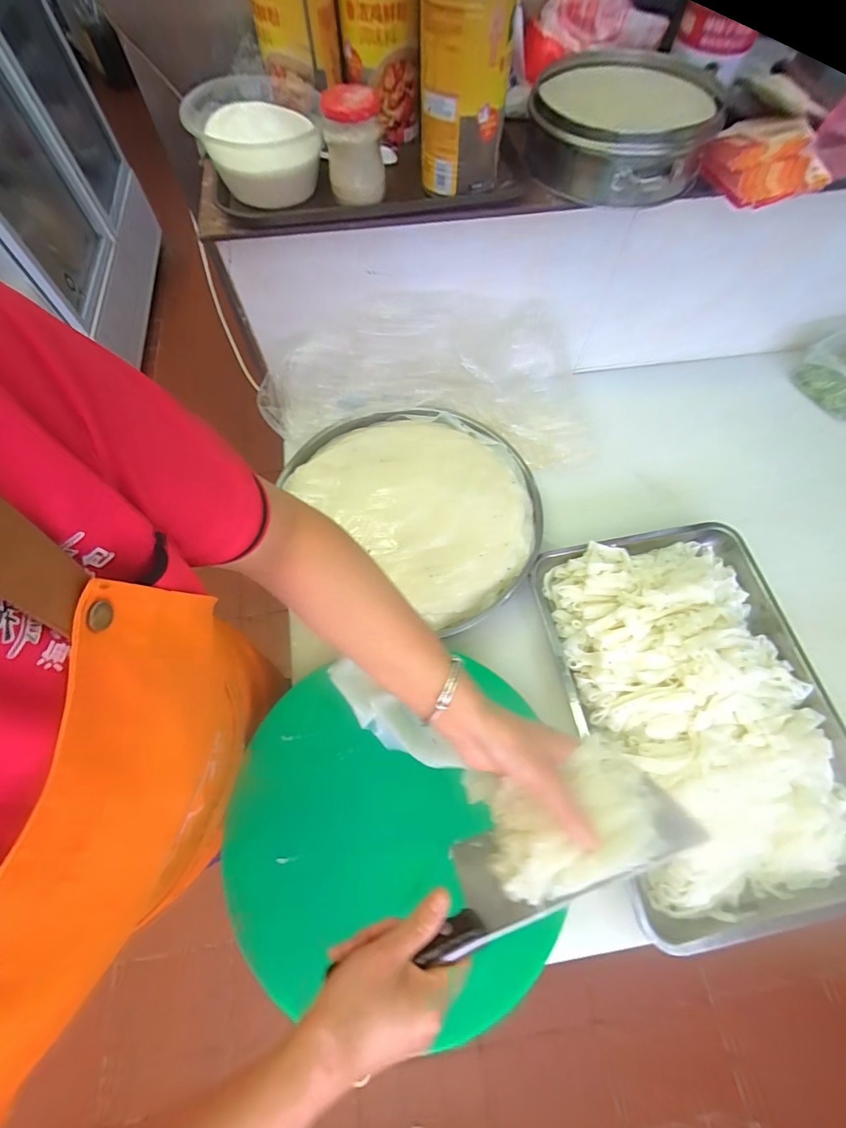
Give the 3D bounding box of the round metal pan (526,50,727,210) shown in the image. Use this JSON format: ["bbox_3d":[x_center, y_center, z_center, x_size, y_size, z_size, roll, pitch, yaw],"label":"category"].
[{"bbox_3d":[0.242,-0.537,0.541,0.216,0.086,0.183,5,66,2],"label":"round metal pan"}]

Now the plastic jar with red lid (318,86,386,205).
[{"bbox_3d":[-0.080,-0.486,0.500,0.064,0.088,0.081,-13,66,-6],"label":"plastic jar with red lid"}]

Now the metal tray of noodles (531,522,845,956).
[{"bbox_3d":[0.374,0.173,0.568,0.352,0.073,0.486,-11,66,-5],"label":"metal tray of noodles"}]

